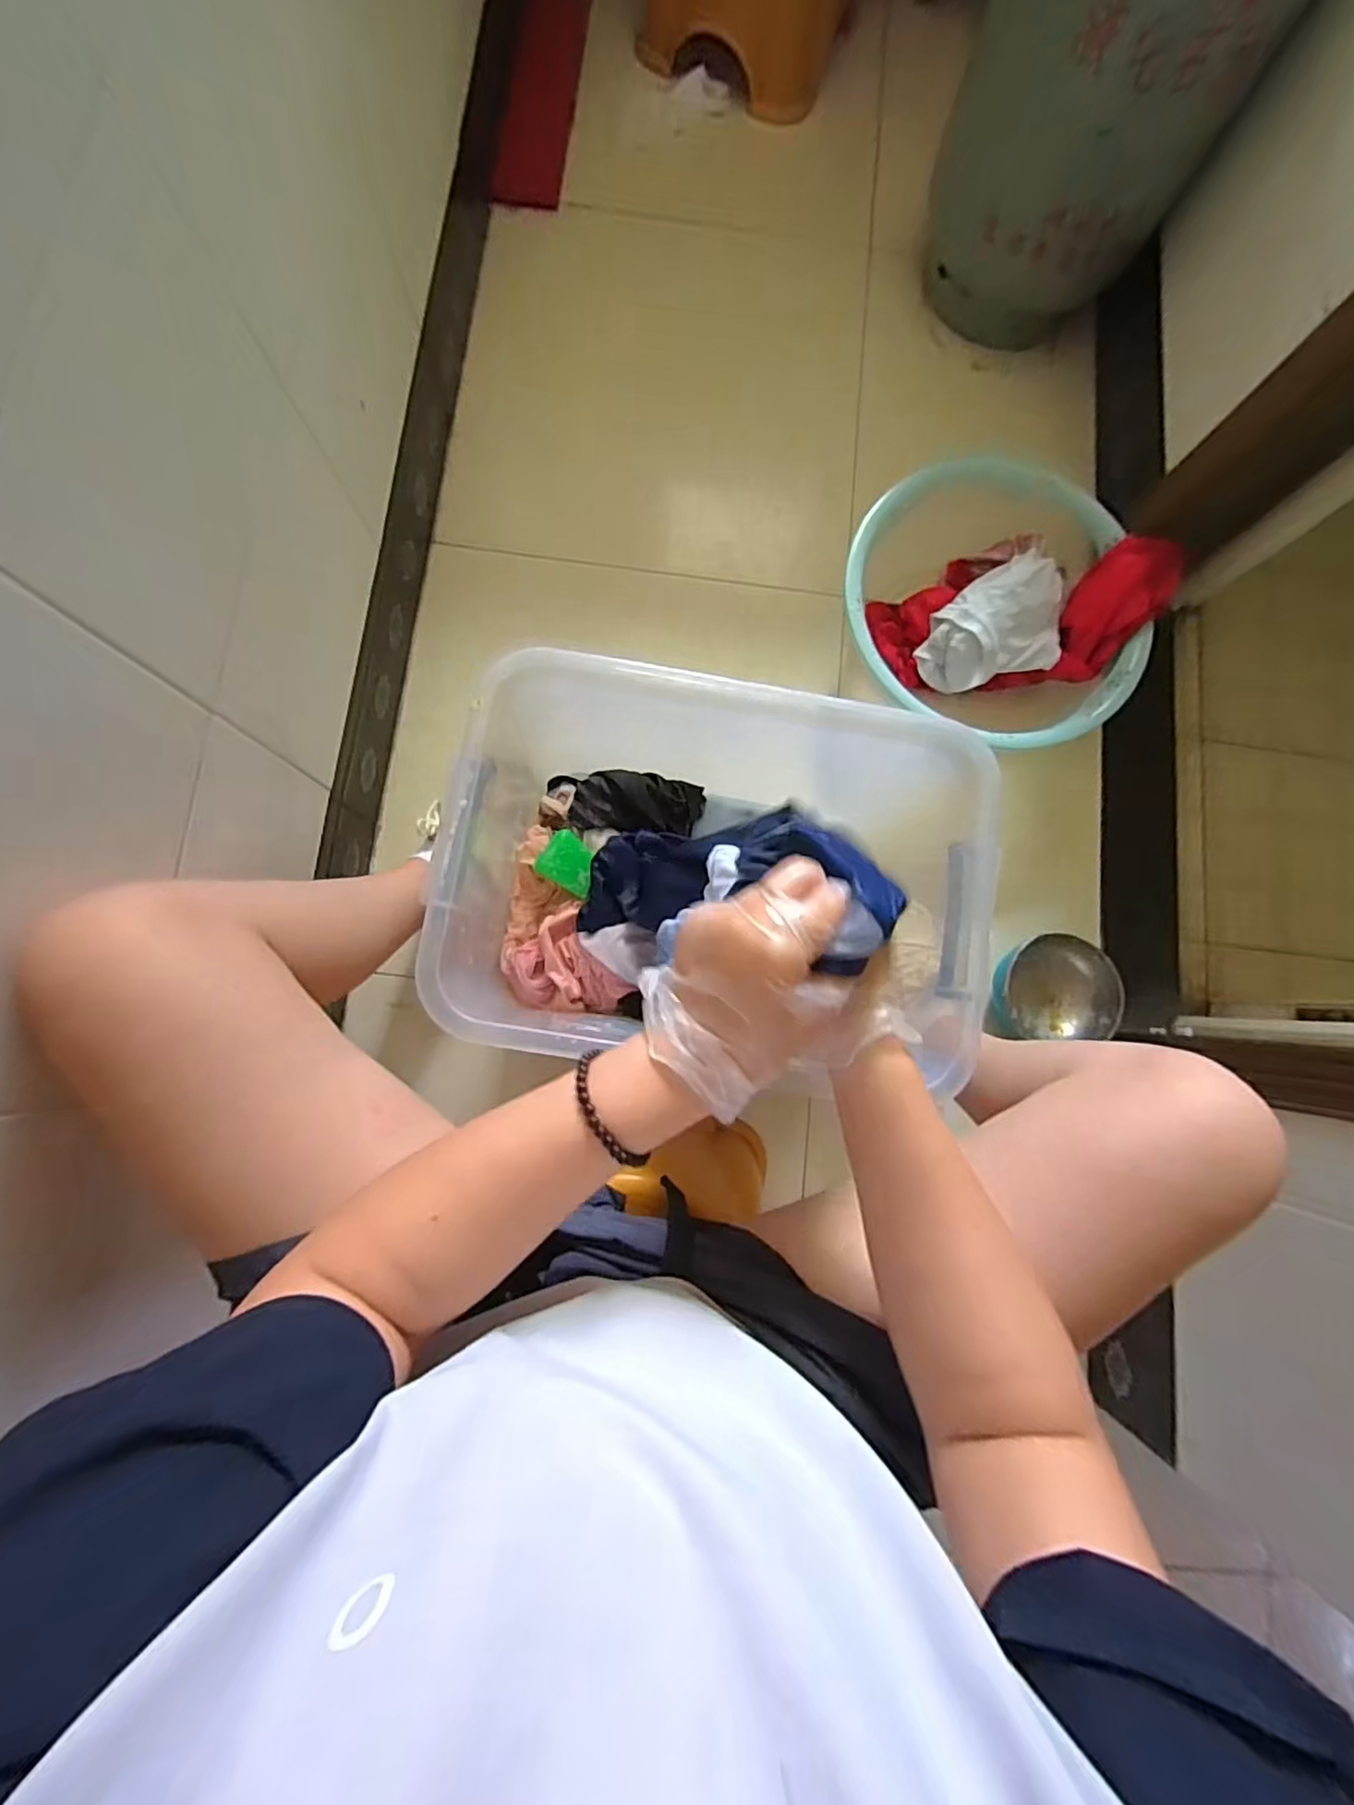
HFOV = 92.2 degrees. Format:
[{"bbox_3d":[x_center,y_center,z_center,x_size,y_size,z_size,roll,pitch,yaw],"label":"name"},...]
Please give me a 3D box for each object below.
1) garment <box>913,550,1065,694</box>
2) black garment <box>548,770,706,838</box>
[{"bbox_3d":[0.409,-0.365,0.855,0.168,0.088,0.139,-10,82,-5],"label":"garment"},{"bbox_3d":[-0.060,-0.115,0.775,0.187,0.066,0.079,5,81,-3],"label":"black garment"}]

